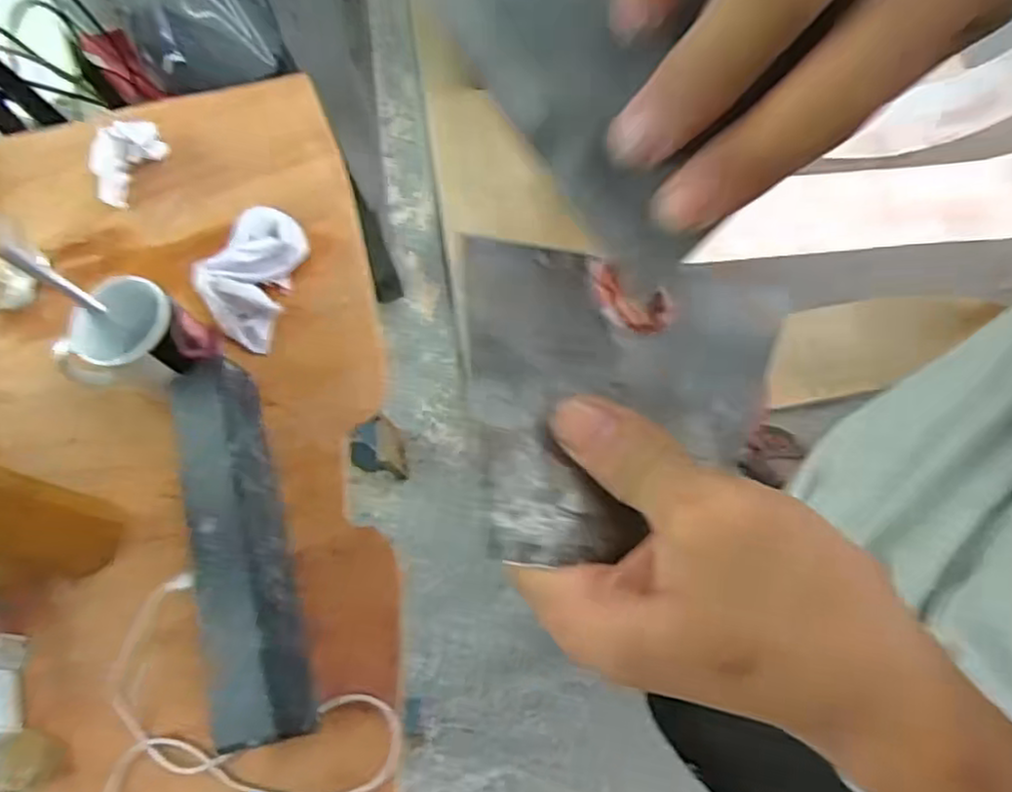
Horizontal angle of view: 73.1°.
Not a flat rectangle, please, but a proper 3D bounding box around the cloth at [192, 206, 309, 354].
[{"bbox_3d":[-0.251,-0.121,0.668,0.089,0.040,0.143,14,71,12],"label":"cloth"}]

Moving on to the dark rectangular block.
[{"bbox_3d":[-0.216,0.113,0.545,0.066,0.054,0.307,-19,68,-1],"label":"dark rectangular block"}]

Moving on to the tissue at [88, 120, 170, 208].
[{"bbox_3d":[-0.408,-0.255,0.733,0.054,0.044,0.100,32,76,17],"label":"tissue"}]

